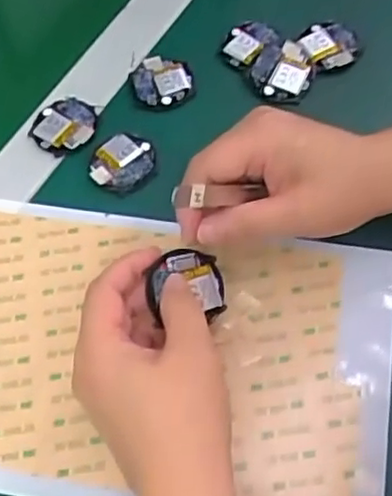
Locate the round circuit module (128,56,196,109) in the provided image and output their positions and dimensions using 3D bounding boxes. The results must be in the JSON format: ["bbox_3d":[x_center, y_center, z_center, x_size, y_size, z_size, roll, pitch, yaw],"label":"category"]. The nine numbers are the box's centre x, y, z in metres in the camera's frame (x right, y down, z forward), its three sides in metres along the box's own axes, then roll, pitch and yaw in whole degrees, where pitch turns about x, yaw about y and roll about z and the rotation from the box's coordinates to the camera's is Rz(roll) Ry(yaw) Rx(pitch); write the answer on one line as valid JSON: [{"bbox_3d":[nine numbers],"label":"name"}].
[{"bbox_3d":[-0.023,-0.116,0.470,0.041,0.009,0.044,-2,62,3],"label":"round circuit module"}]

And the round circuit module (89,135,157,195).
[{"bbox_3d":[-0.046,-0.055,0.439,0.037,0.004,0.041,26,67,17],"label":"round circuit module"}]

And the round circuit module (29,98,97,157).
[{"bbox_3d":[-0.086,-0.082,0.458,0.040,0.006,0.043,-2,62,3],"label":"round circuit module"}]

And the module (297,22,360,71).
[{"bbox_3d":[0.092,-0.140,0.473,0.041,0.010,0.040,-2,62,3],"label":"module"}]

